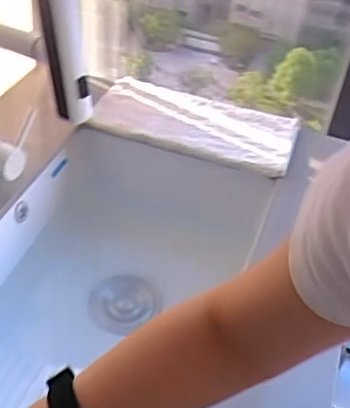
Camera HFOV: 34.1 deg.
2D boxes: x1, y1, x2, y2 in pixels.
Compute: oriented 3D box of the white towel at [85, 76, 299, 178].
[{"bbox_3d":[0.030,-0.126,0.915,0.323,0.040,0.151,12,42,6],"label":"white towel"}]

